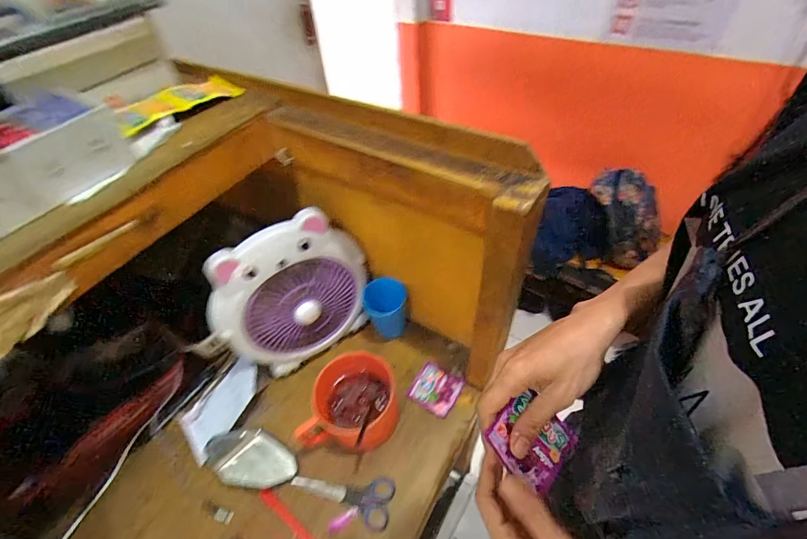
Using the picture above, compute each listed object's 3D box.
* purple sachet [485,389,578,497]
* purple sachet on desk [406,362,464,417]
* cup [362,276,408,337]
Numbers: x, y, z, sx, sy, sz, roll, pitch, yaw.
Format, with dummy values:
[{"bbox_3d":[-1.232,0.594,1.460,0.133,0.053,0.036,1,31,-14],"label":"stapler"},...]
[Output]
[{"bbox_3d":[0.119,0.154,0.340,0.081,0.008,0.069,-31,79,-31],"label":"purple sachet"},{"bbox_3d":[0.054,0.202,0.629,0.074,0.010,0.072,25,61,26],"label":"purple sachet on desk"},{"bbox_3d":[-0.029,0.078,0.675,0.069,0.114,0.067,-2,49,3],"label":"cup"}]

